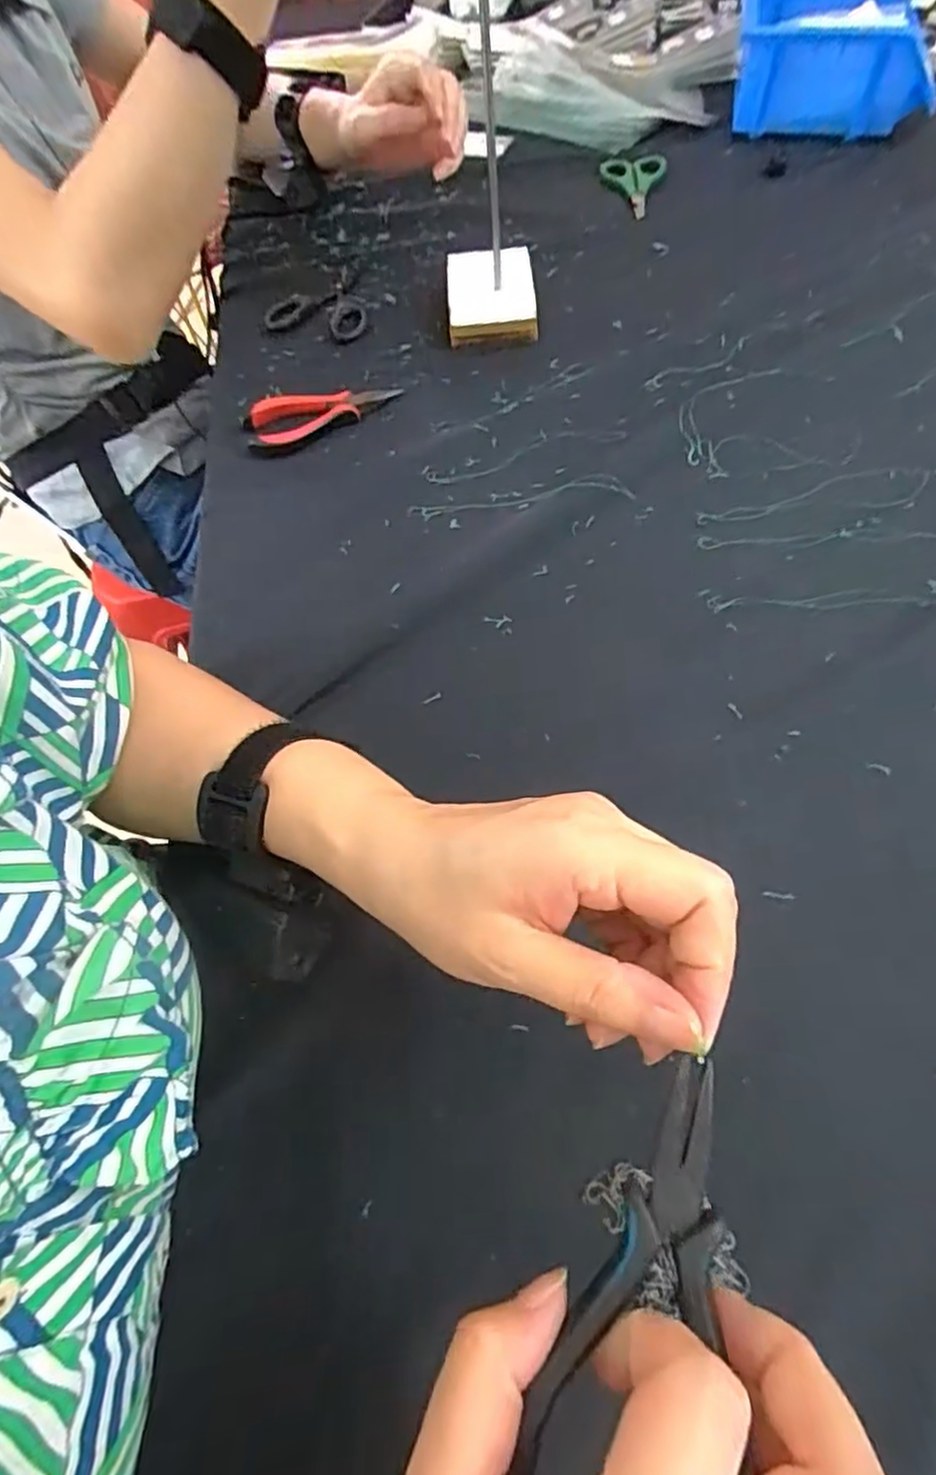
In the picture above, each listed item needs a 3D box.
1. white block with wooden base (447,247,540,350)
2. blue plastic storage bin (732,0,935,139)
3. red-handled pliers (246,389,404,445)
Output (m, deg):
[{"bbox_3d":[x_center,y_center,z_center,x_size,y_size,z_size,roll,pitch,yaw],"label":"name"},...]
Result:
[{"bbox_3d":[0.019,-0.364,0.545,0.069,0.020,0.108,-2,63,1],"label":"white block with wooden base"},{"bbox_3d":[0.346,-0.644,0.633,0.185,0.081,0.113,11,64,8],"label":"blue plastic storage bin"},{"bbox_3d":[-0.108,-0.243,0.497,0.113,0.015,0.039,-15,63,-5],"label":"red-handled pliers"}]

